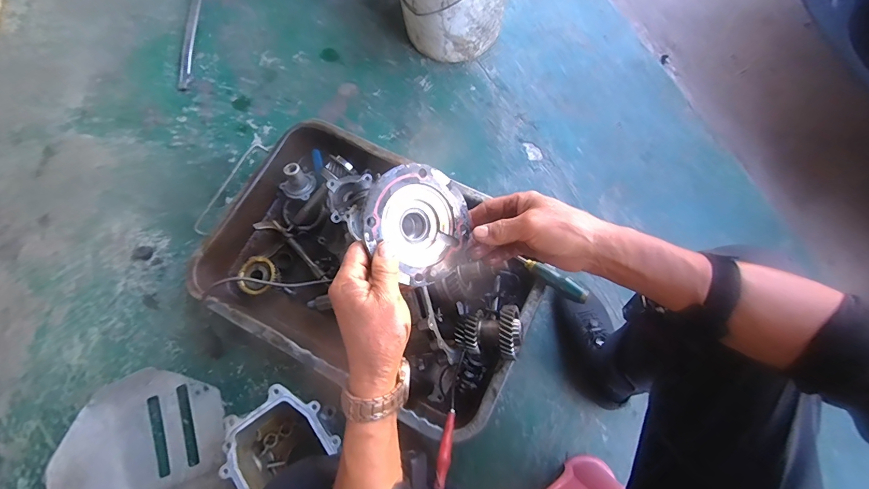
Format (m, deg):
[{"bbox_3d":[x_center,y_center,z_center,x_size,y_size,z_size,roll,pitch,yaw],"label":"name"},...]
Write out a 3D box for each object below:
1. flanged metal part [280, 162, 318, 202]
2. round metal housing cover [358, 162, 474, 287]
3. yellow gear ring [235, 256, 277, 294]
[{"bbox_3d":[-0.303,-0.140,0.871,0.058,0.068,0.076,17,75,6],"label":"flanged metal part"},{"bbox_3d":[-0.018,-0.021,0.376,0.108,0.035,0.114,-45,114,-22],"label":"round metal housing cover"},{"bbox_3d":[-0.370,0.064,0.798,0.077,0.022,0.071,-3,95,-29],"label":"yellow gear ring"}]

